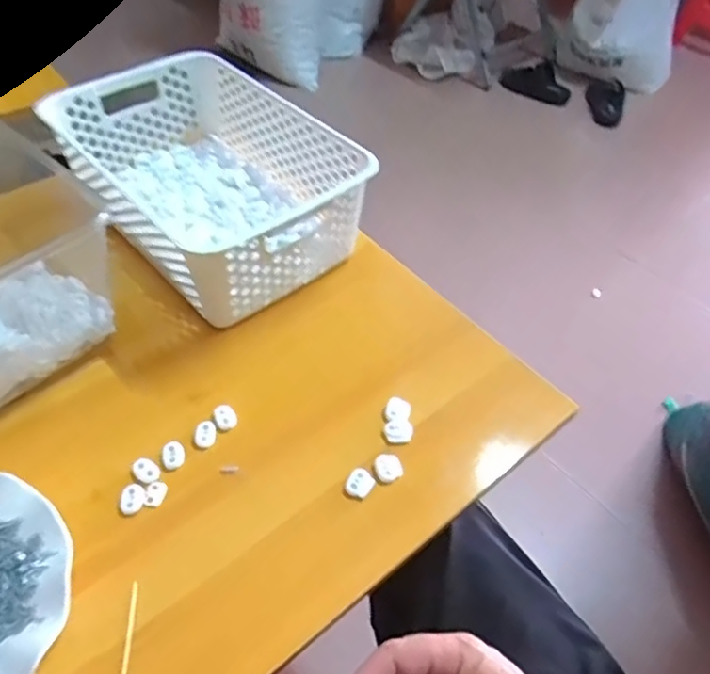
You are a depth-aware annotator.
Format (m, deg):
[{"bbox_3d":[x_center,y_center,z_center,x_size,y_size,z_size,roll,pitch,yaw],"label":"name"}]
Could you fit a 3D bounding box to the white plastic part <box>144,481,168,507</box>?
[{"bbox_3d":[-0.150,0.119,0.445,0.014,0.004,0.019,5,49,1],"label":"white plastic part"}]

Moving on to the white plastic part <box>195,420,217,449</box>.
[{"bbox_3d":[-0.121,0.078,0.477,0.017,0.004,0.025,-4,49,-6],"label":"white plastic part"}]

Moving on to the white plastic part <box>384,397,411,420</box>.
[{"bbox_3d":[0.037,0.061,0.497,0.021,0.007,0.020,2,49,-2],"label":"white plastic part"}]

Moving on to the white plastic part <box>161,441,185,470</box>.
[{"bbox_3d":[-0.143,0.092,0.463,0.017,0.004,0.024,-14,51,-15],"label":"white plastic part"}]

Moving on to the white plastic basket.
[{"bbox_3d":[-0.145,-0.162,0.610,0.195,0.113,0.296,-33,58,-28],"label":"white plastic basket"}]

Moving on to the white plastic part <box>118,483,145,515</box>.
[{"bbox_3d":[-0.166,0.120,0.438,0.017,0.004,0.023,-4,49,-6],"label":"white plastic part"}]

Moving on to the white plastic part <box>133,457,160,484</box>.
[{"bbox_3d":[-0.161,0.102,0.453,0.016,0.004,0.023,-36,59,-29],"label":"white plastic part"}]

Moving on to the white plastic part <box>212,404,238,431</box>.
[{"bbox_3d":[-0.107,0.066,0.488,0.018,0.006,0.022,-18,52,-18],"label":"white plastic part"}]

